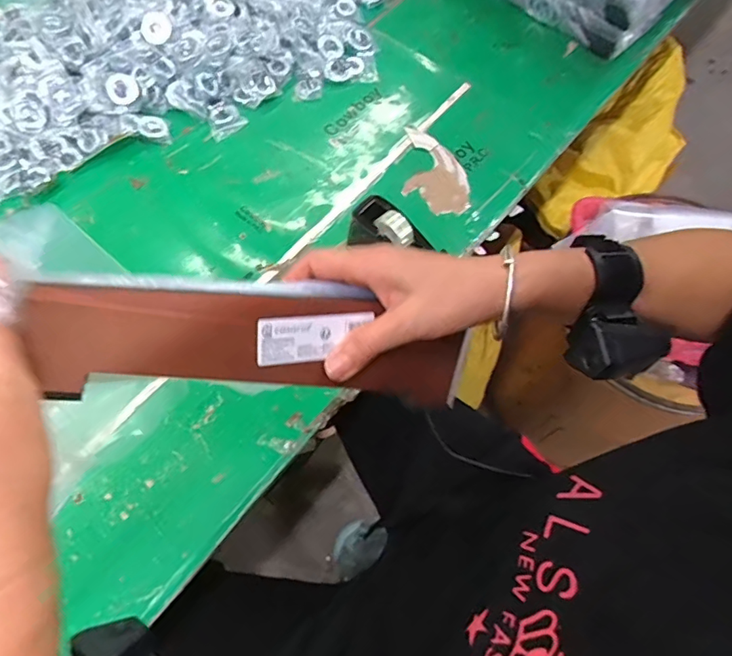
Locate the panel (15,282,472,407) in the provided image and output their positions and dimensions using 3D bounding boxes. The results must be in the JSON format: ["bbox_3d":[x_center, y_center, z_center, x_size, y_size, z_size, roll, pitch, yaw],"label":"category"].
[{"bbox_3d":[-0.048,0.009,0.326,0.273,0.018,0.070,6,95,-30],"label":"panel"}]

